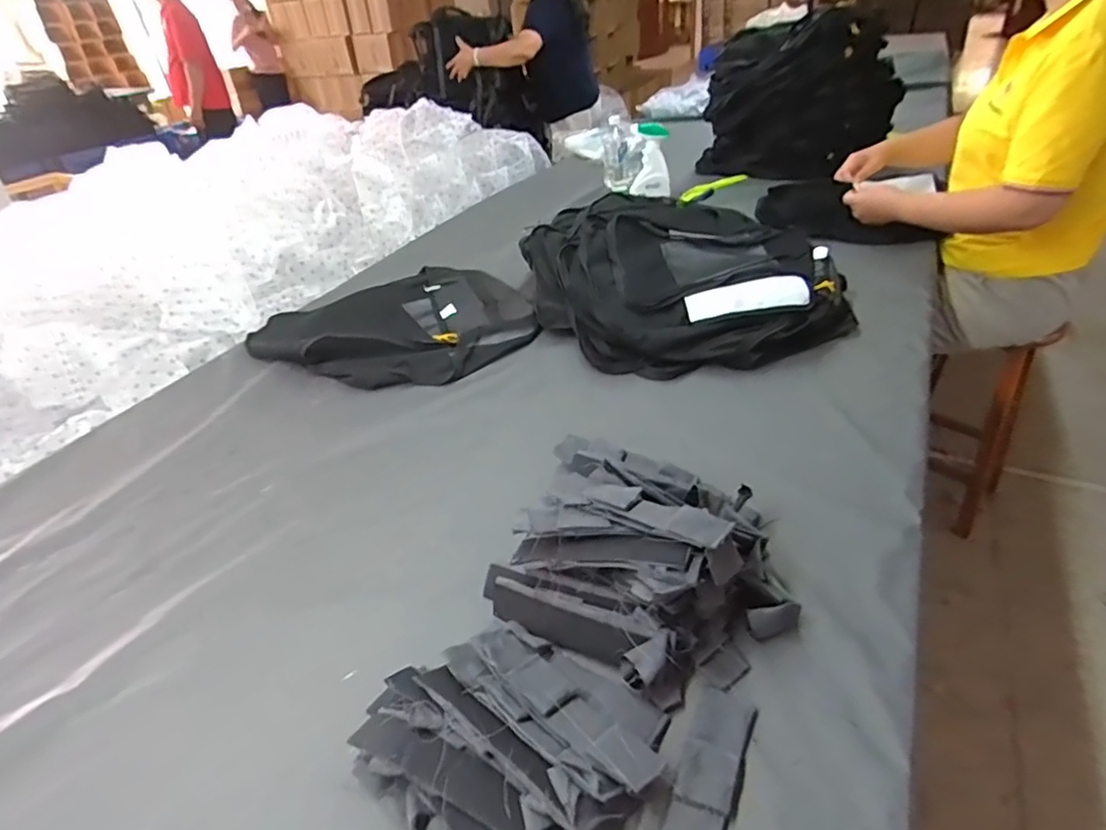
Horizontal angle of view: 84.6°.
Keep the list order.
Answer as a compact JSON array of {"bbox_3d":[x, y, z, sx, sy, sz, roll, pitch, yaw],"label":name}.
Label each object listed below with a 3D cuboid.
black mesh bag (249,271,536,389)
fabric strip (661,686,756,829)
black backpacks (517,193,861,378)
[{"bbox_3d":[-0.297,-0.176,1.165,0.508,0.053,0.444,-22,39,-22],"label":"black mesh bag"},{"bbox_3d":[0.115,0.302,0.474,0.051,0.025,0.195,16,41,27],"label":"fabric strip"},{"bbox_3d":[0.242,-0.276,1.164,0.551,0.141,0.555,-7,35,-2],"label":"black backpacks"}]

